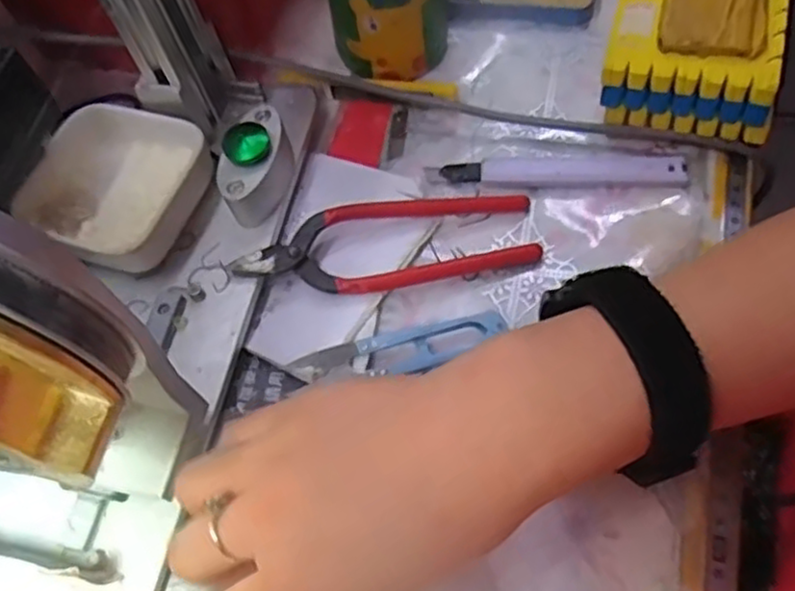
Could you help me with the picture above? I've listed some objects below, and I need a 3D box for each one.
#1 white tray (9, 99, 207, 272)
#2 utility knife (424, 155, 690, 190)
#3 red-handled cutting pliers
[{"bbox_3d":[-0.142,-0.055,0.360,0.078,0.026,0.083,21,67,17],"label":"white tray"},{"bbox_3d":[0.082,-0.066,0.373,0.128,0.013,0.018,0,63,7],"label":"utility knife"},{"bbox_3d":[-0.004,-0.027,0.354,0.145,0.018,0.048,-15,62,-1],"label":"red-handled cutting pliers"}]

